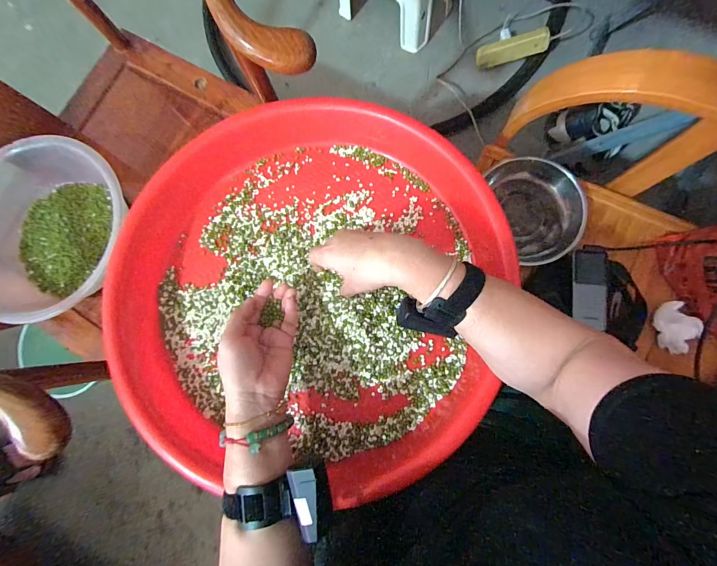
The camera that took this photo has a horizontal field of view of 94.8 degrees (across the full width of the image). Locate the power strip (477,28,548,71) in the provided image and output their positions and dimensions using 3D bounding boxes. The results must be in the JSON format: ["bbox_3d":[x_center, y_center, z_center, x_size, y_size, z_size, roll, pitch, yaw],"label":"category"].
[{"bbox_3d":[0.439,-0.671,0.944,0.188,0.038,0.057,-4,80,22],"label":"power strip"}]

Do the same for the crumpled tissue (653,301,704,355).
[{"bbox_3d":[0.509,0.069,0.521,0.047,0.042,0.077,25,84,8],"label":"crumpled tissue"}]

